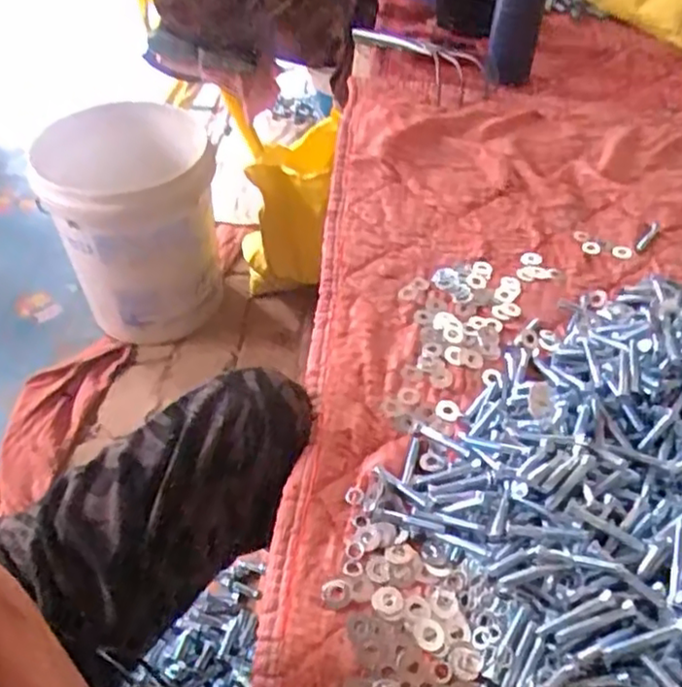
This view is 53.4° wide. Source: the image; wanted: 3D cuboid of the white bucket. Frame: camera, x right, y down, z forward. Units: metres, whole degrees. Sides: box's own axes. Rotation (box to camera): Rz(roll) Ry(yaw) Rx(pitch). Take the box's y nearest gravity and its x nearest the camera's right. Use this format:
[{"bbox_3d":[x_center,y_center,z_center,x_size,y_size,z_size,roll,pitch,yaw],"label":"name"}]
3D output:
[{"bbox_3d":[-0.320,-0.189,1.143,0.240,0.386,0.240,0,46,0],"label":"white bucket"}]

